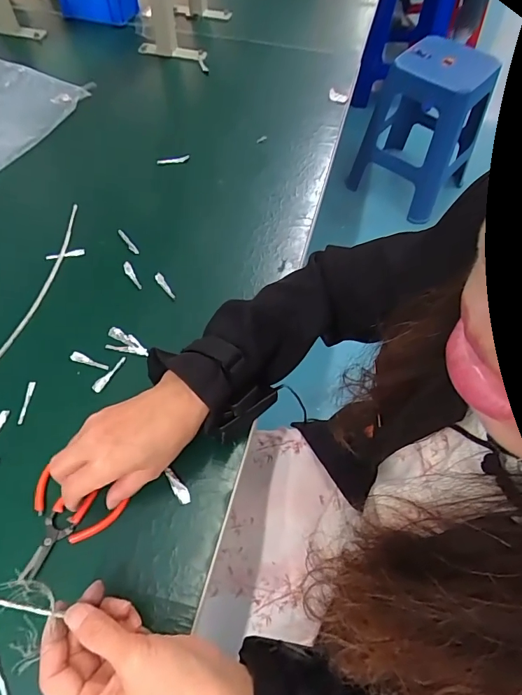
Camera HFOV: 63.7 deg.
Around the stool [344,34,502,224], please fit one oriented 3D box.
[{"bbox_3d":[0.585,-0.803,1.534,0.349,0.482,0.369,-39,68,-22],"label":"stool"}]

